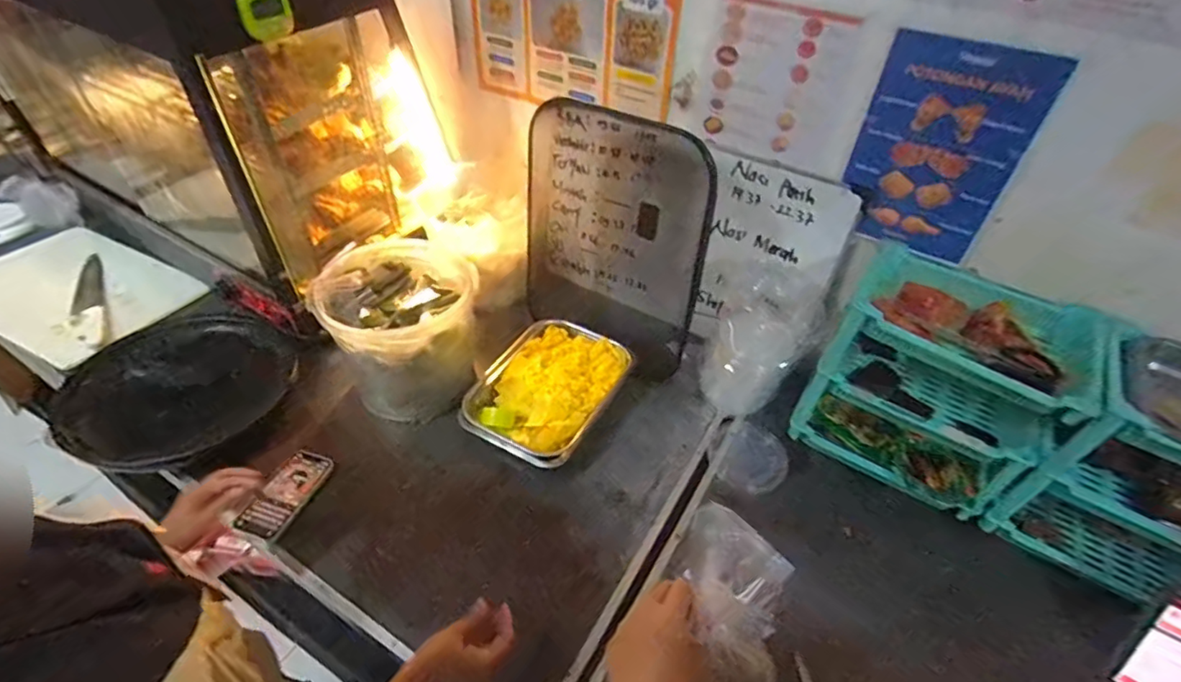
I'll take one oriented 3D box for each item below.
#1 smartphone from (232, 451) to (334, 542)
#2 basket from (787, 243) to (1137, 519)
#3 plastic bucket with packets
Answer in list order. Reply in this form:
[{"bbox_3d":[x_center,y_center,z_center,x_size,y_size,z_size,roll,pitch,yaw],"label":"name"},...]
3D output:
[{"bbox_3d":[-0.463,0.228,0.855,0.079,0.011,0.148,14,44,9],"label":"smartphone"},{"bbox_3d":[0.524,0.064,0.856,0.307,0.300,0.196,26,47,21],"label":"basket"},{"bbox_3d":[-0.311,-0.025,0.968,0.231,0.197,0.245,3,43,-3],"label":"plastic bucket with packets"}]

